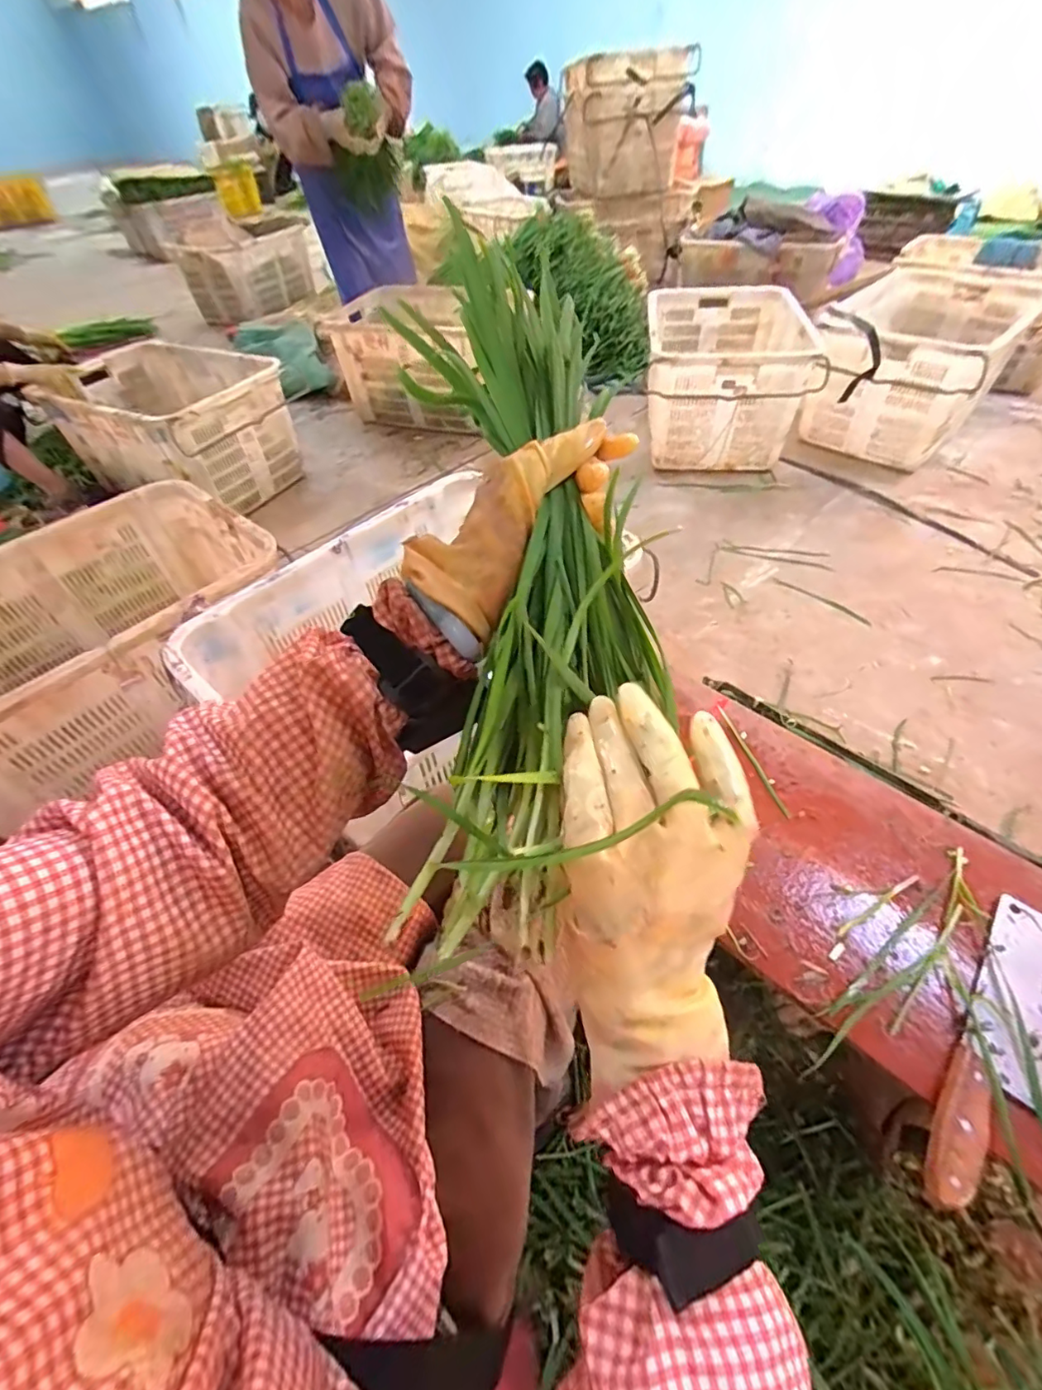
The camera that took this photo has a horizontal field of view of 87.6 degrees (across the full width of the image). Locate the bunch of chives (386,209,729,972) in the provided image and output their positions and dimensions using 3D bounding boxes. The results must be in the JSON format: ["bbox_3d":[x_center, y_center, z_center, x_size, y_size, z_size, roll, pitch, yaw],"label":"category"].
[{"bbox_3d":[0.007,-0.060,0.307,0.139,0.059,0.384,-1,82,3],"label":"bunch of chives"}]

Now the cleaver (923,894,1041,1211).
[{"bbox_3d":[0.420,0.299,0.454,0.081,0.018,0.282,32,59,27],"label":"cleaver"}]

